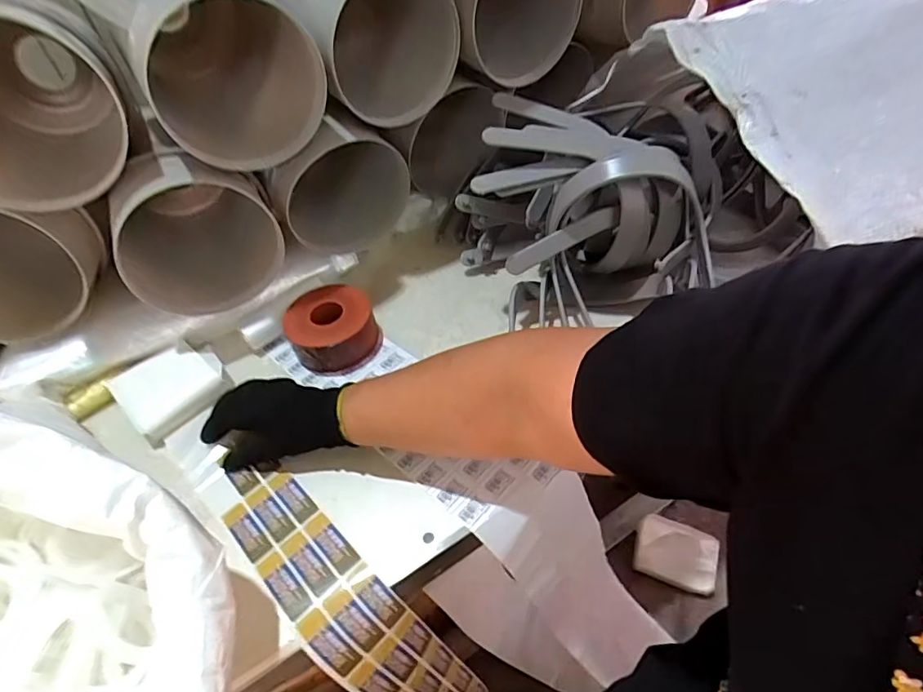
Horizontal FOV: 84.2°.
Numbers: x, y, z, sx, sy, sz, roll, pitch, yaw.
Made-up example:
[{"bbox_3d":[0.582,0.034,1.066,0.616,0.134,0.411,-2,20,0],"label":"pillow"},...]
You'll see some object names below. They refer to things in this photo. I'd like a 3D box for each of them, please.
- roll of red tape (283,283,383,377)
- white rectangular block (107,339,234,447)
[{"bbox_3d":[-0.148,-0.019,0.601,0.099,0.060,0.105,-6,48,2],"label":"roll of red tape"},{"bbox_3d":[-0.315,0.043,0.559,0.102,0.025,0.098,-37,54,-24],"label":"white rectangular block"}]

